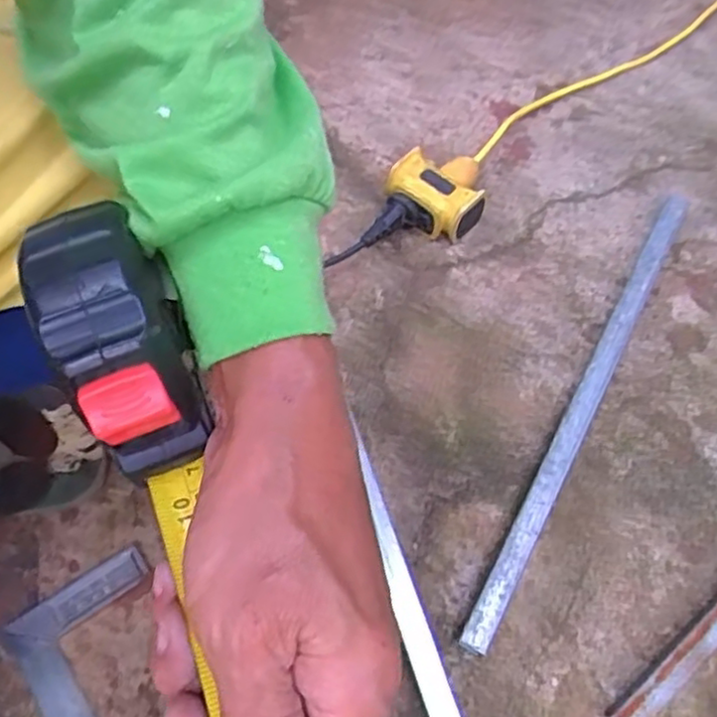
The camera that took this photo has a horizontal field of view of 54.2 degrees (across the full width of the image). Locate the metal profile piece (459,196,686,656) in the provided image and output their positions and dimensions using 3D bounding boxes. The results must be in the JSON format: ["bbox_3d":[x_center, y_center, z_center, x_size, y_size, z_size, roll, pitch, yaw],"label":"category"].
[{"bbox_3d":[0.185,0.029,0.566,0.022,0.026,0.438,26,66,15],"label":"metal profile piece"}]

